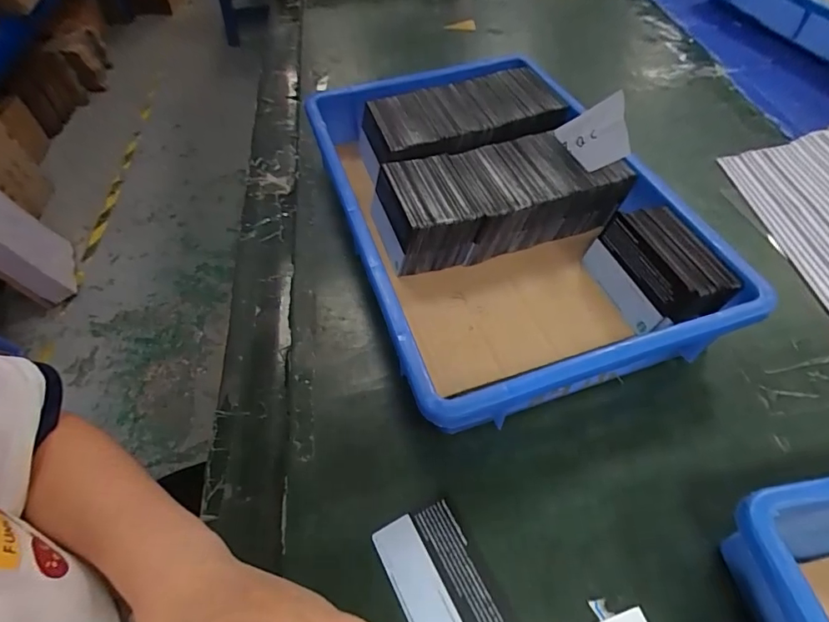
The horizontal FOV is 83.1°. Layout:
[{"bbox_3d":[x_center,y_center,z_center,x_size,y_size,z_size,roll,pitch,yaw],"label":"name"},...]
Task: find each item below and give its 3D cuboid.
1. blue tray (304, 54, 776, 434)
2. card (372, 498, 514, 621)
[{"bbox_3d":[0.061,-0.088,0.398,0.231,0.069,0.353,-17,55,-9],"label":"blue tray"},{"bbox_3d":[0.017,0.153,0.261,0.051,0.004,0.083,-24,56,-14],"label":"card"}]

